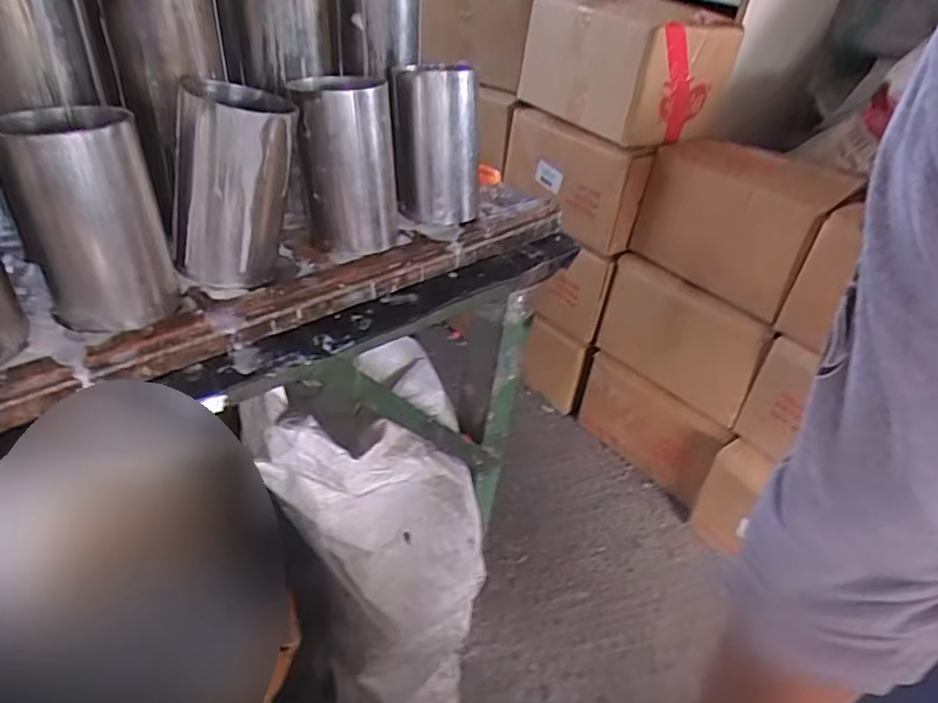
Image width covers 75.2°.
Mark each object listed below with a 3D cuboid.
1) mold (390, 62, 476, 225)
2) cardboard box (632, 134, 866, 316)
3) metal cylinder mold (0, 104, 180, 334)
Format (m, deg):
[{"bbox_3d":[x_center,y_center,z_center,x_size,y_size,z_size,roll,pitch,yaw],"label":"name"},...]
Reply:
[{"bbox_3d":[-0.031,-0.184,0.545,0.073,0.130,0.079,0,37,-9],"label":"mold"},{"bbox_3d":[0.526,-0.256,1.222,0.192,0.251,0.340,-25,47,-35],"label":"cardboard box"},{"bbox_3d":[-0.239,-0.086,0.388,0.073,0.120,0.081,-18,43,-29],"label":"metal cylinder mold"}]

